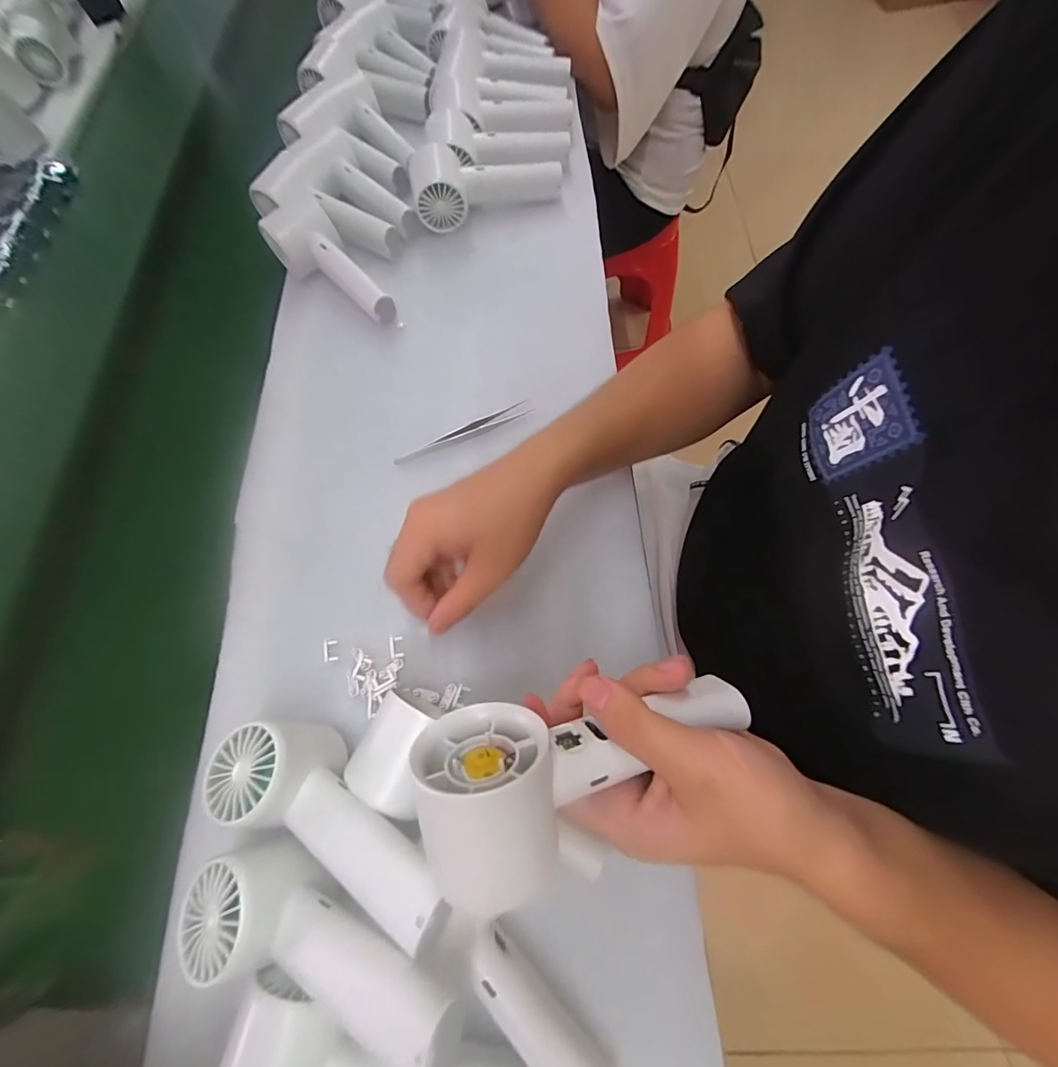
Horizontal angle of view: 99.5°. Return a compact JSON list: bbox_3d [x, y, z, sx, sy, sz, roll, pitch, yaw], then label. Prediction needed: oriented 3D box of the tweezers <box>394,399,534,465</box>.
[{"bbox_3d":[-0.057,-0.087,0.395,0.127,0.014,0.014,-28,69,-7],"label":"tweezers"}]

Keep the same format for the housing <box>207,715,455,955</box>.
[{"bbox_3d":[-0.114,0.166,0.261,0.156,0.072,0.060,33,77,17],"label":"housing"}]

